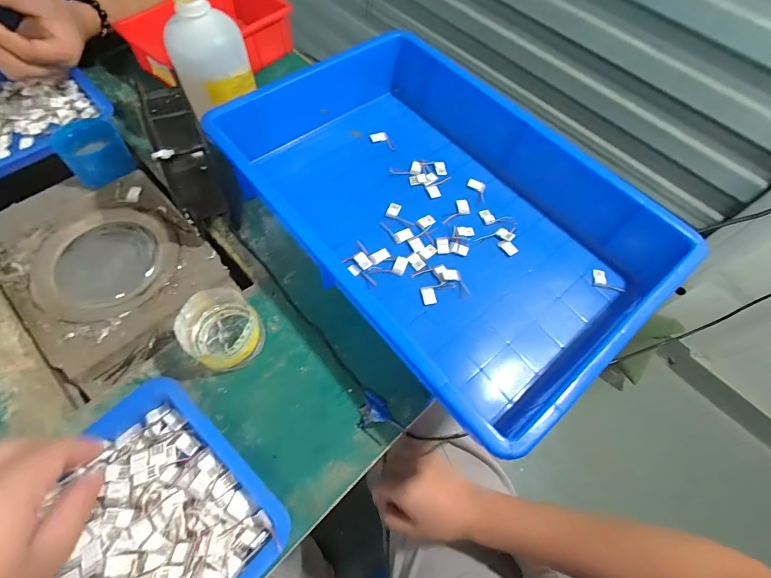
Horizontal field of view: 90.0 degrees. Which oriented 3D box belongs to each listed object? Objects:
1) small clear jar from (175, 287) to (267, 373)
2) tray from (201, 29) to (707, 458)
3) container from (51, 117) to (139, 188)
[{"bbox_3d":[-0.143,0.040,0.343,0.063,0.049,0.065,1,63,-3],"label":"small clear jar"},{"bbox_3d":[0.054,-0.087,0.426,0.295,0.101,0.441,-37,71,-20],"label":"tray"},{"bbox_3d":[-0.344,-0.161,0.460,0.067,0.052,0.058,-34,72,-17],"label":"container"}]

